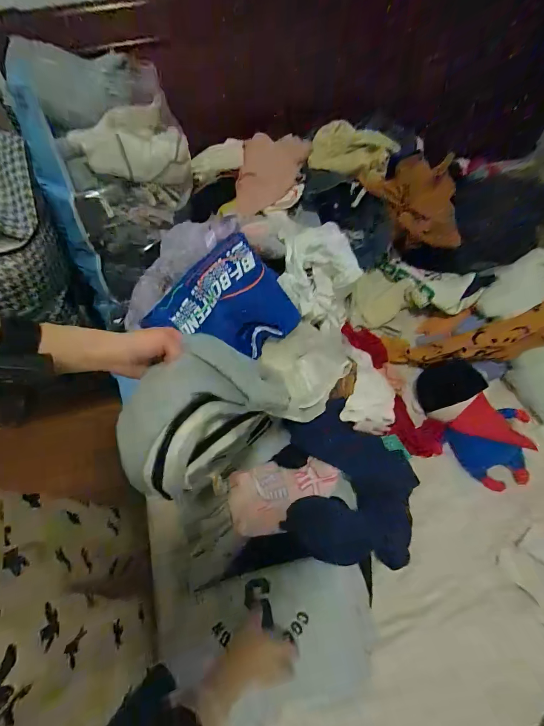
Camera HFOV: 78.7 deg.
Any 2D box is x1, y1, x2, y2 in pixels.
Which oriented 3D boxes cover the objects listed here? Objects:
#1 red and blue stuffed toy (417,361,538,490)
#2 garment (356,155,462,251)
[{"bbox_3d":[0.486,0.132,0.793,0.167,0.102,0.308,-33,65,-16],"label":"red and blue stuffed toy"},{"bbox_3d":[0.384,-0.422,0.923,0.228,0.080,0.247,-13,101,14],"label":"garment"}]

